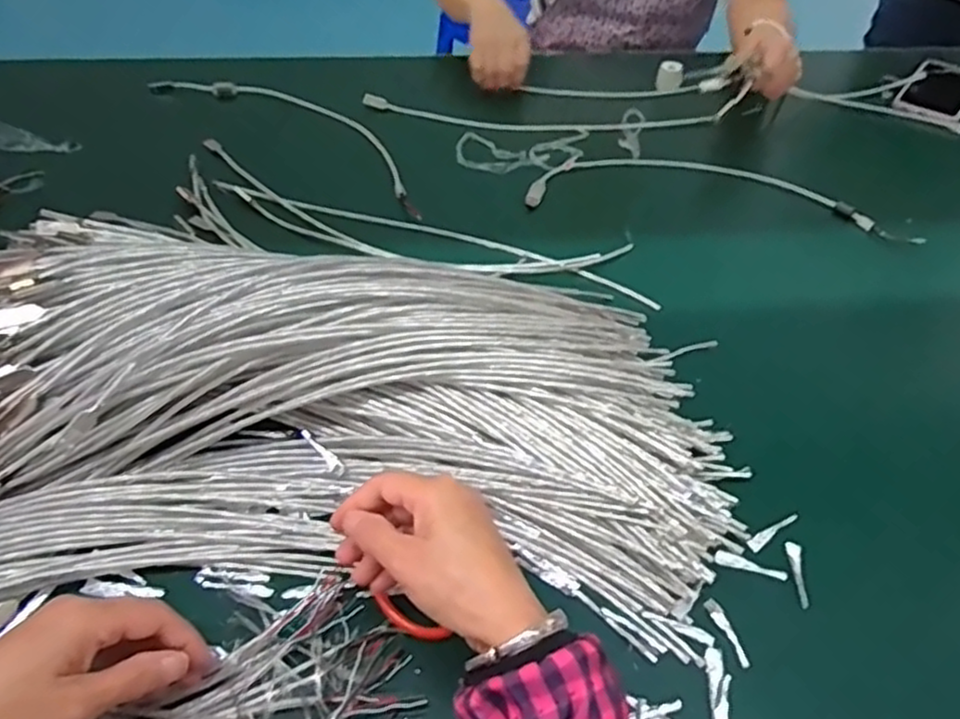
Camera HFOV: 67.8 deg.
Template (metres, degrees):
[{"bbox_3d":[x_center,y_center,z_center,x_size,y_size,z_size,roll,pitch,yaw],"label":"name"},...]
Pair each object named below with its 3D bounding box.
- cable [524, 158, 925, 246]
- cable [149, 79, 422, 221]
[{"bbox_3d":[0.261,-0.186,0.797,0.409,0.026,0.113,7,48,4],"label":"cable"},{"bbox_3d":[-0.213,-0.286,0.868,0.469,0.017,0.116,29,53,22],"label":"cable"}]

